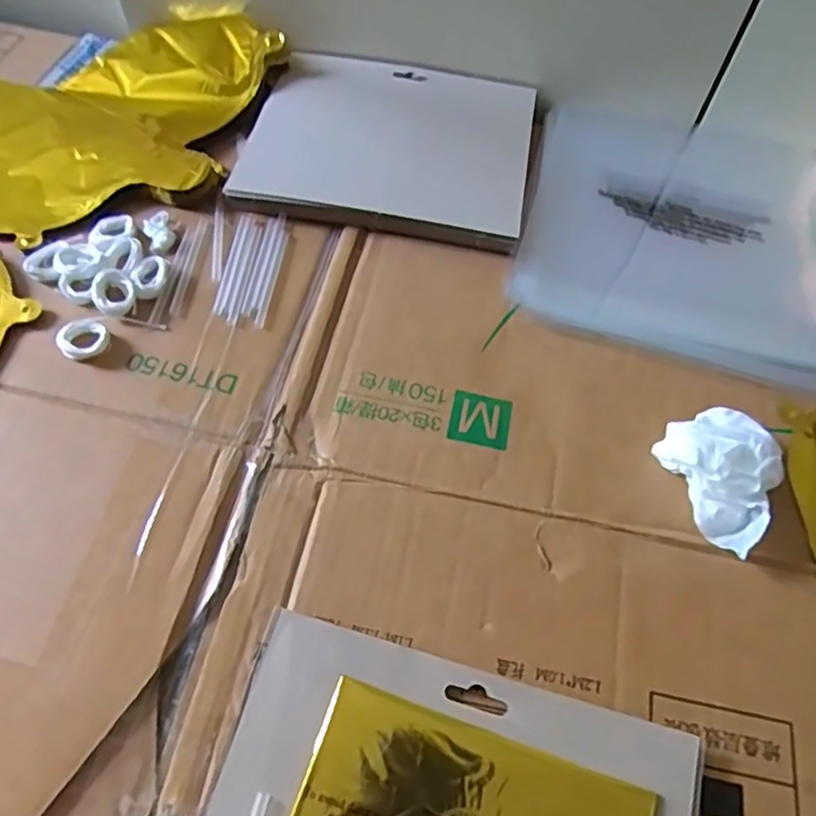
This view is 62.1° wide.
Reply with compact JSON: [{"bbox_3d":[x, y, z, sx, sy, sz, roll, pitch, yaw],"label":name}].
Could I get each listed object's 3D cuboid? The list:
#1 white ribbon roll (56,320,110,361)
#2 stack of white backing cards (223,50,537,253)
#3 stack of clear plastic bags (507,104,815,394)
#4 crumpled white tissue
[{"bbox_3d":[-0.182,-0.038,0.380,0.027,0.007,0.024,-24,64,-17],"label":"white ribbon roll"},{"bbox_3d":[-0.011,-0.190,0.482,0.193,0.012,0.161,11,59,2],"label":"stack of white backing cards"},{"bbox_3d":[0.194,-0.132,0.476,0.212,0.014,0.246,15,56,5],"label":"stack of clear plastic bags"},{"bbox_3d":[0.170,0.036,0.356,0.049,0.028,0.070,-17,62,-14],"label":"crumpled white tissue"}]

